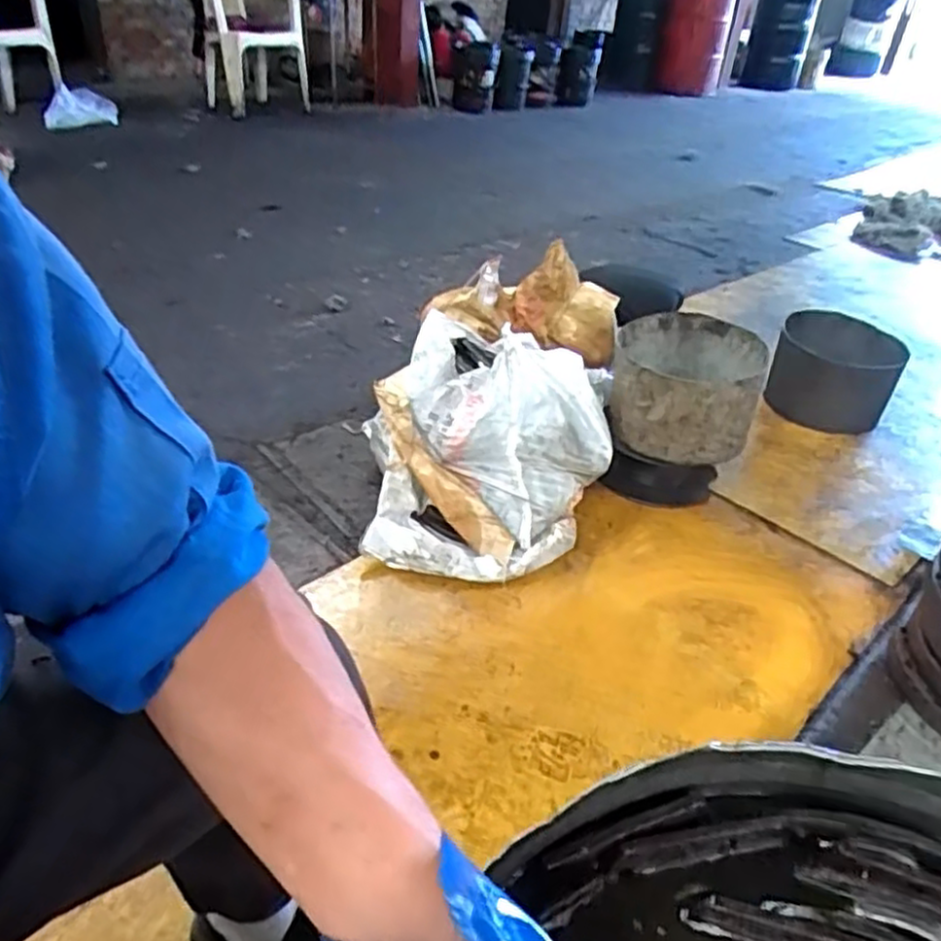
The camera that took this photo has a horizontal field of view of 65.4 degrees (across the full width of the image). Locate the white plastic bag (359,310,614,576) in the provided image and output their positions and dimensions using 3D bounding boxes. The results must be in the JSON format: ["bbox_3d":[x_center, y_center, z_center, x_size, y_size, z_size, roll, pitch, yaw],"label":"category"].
[{"bbox_3d":[0.032,-0.031,1.309,0.439,0.313,0.370,3,35,2],"label":"white plastic bag"}]

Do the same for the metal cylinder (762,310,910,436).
[{"bbox_3d":[0.851,-0.239,1.722,0.256,0.190,0.272,21,39,20],"label":"metal cylinder"}]

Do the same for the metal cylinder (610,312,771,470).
[{"bbox_3d":[0.413,-0.162,1.435,0.272,0.178,0.270,14,37,13],"label":"metal cylinder"}]

